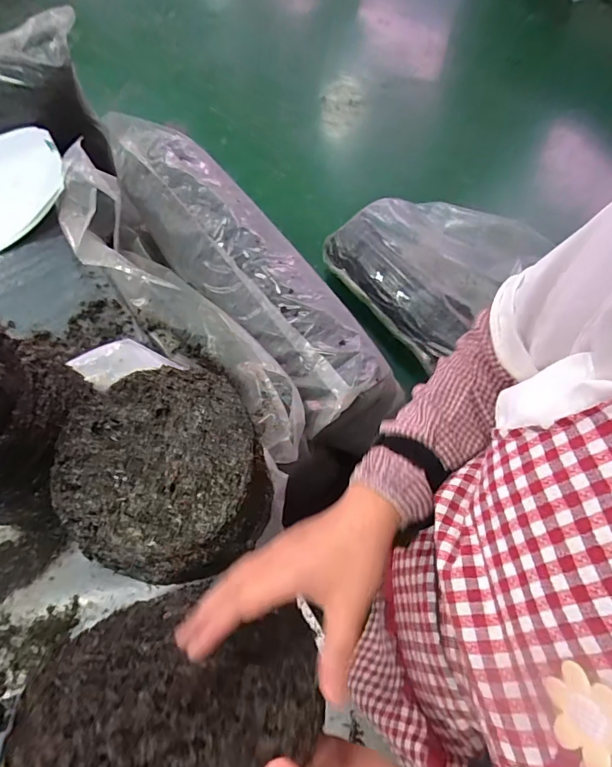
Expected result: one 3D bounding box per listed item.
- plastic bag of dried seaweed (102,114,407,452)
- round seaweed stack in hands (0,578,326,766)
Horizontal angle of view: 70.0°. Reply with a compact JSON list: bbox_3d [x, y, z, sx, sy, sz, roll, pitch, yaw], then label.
[{"bbox_3d":[-0.125,-0.216,0.834,0.194,0.166,0.745,-35,70,-15],"label":"plastic bag of dried seaweed"},{"bbox_3d":[-0.094,0.216,0.304,0.194,0.017,0.186,0,16,0],"label":"round seaweed stack in hands"}]

